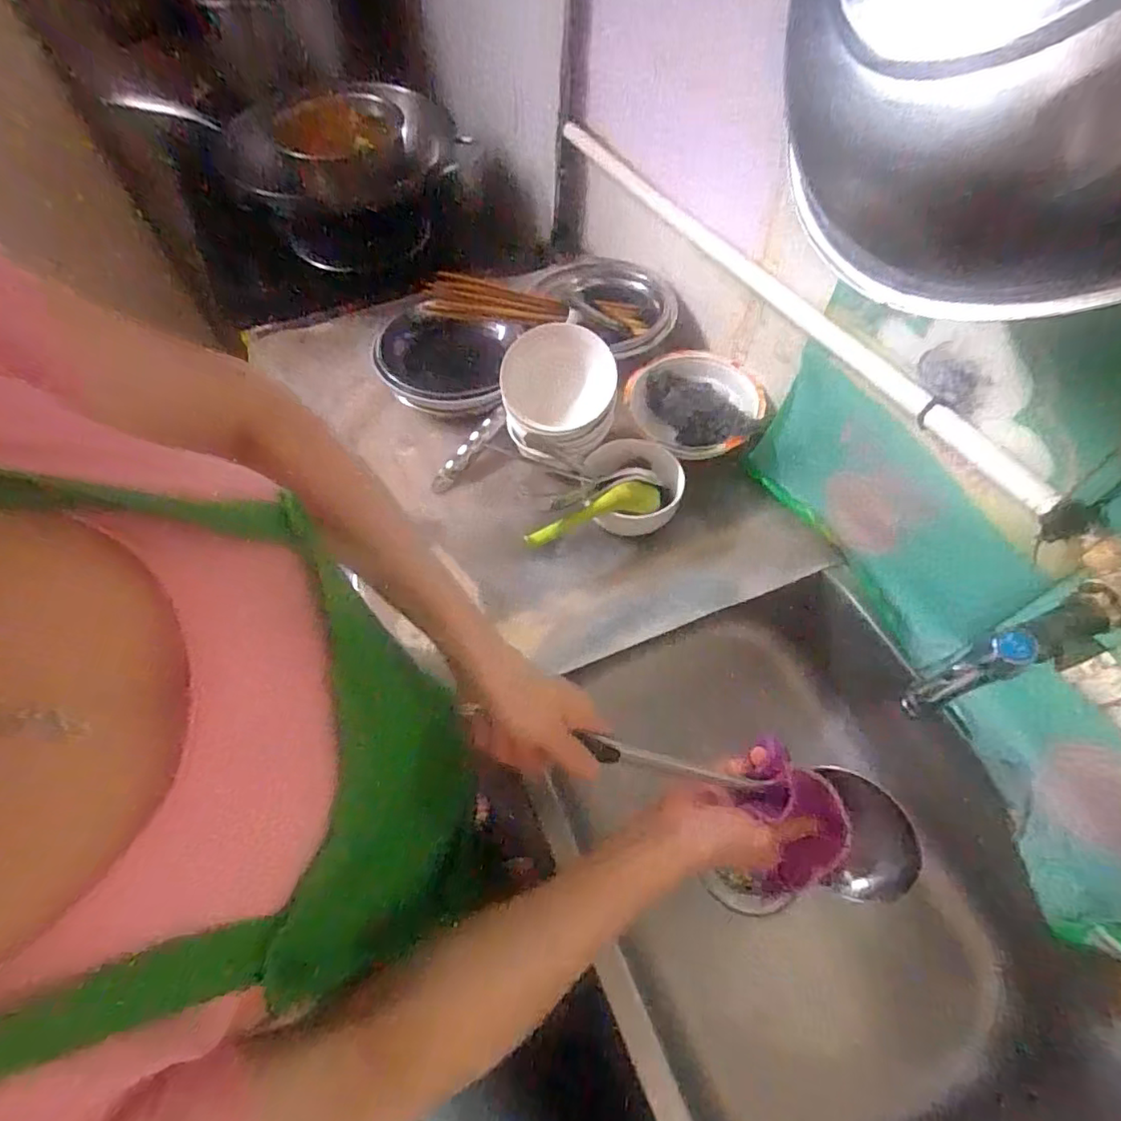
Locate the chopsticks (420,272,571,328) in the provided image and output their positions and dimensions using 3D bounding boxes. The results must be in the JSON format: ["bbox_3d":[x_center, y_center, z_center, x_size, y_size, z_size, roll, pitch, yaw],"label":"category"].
[{"bbox_3d":[-0.078,-0.309,0.700,0.180,0.012,0.051,14,104,11],"label":"chopsticks"}]

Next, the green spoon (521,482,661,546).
[{"bbox_3d":[0.032,-0.048,0.575,0.140,0.014,0.033,-19,60,-11],"label":"green spoon"}]

